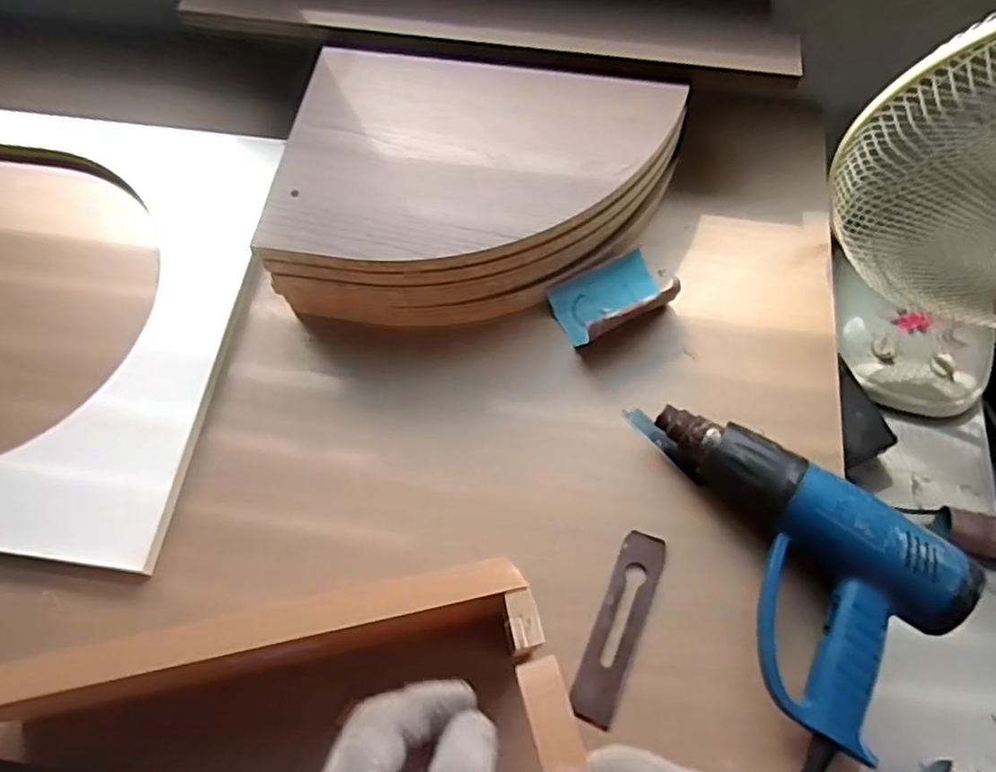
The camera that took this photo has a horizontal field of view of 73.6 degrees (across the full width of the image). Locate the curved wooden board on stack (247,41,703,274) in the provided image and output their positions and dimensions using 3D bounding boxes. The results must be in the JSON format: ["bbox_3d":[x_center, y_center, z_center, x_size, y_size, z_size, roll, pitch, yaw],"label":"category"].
[{"bbox_3d":[-0.019,-0.209,0.627,0.353,0.025,0.256,8,65,3],"label":"curved wooden board on stack"}]

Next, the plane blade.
[{"bbox_3d":[0.102,0.200,0.557,0.038,0.006,0.158,20,66,9],"label":"plane blade"}]

